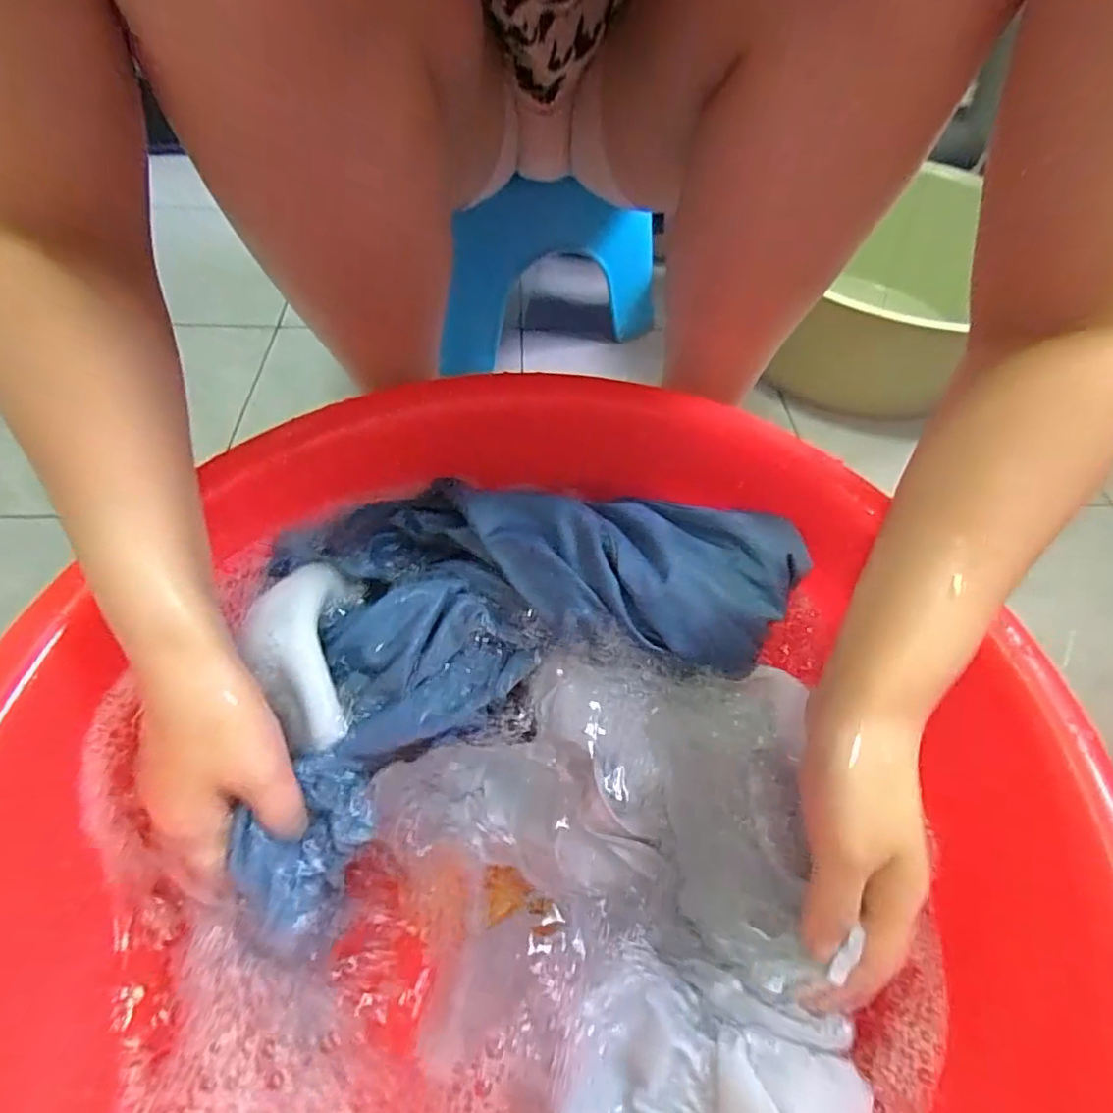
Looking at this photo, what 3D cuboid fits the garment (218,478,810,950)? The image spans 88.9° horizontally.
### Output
[{"bbox_3d":[-0.041,0.045,0.360,0.335,0.095,0.205,-24,58,-18],"label":"garment"}]

